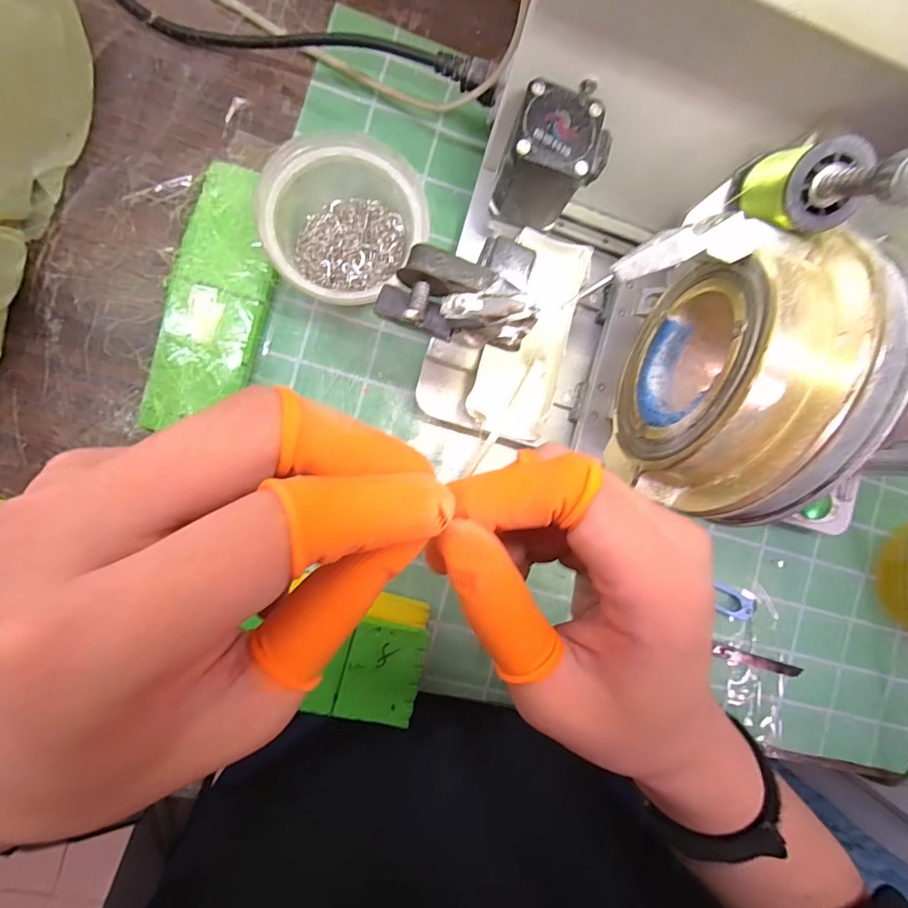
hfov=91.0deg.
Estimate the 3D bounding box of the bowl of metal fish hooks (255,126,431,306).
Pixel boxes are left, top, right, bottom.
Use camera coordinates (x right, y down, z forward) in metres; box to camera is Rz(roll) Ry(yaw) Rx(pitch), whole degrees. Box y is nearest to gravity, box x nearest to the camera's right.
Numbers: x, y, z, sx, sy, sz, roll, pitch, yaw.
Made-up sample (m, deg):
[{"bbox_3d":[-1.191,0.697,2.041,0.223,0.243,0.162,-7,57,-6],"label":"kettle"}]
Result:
[{"bbox_3d":[-0.073,-0.146,0.291,0.090,0.054,0.096,0,89,-8],"label":"bowl of metal fish hooks"}]

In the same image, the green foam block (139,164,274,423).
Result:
[{"bbox_3d":[-0.156,-0.102,0.298,0.060,0.016,0.173,11,88,-7],"label":"green foam block"}]

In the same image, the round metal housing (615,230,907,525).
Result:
[{"bbox_3d":[0.113,-0.026,0.180,0.052,0.093,0.106,20,87,-8],"label":"round metal housing"}]

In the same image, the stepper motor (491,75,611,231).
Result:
[{"bbox_3d":[0.052,-0.158,0.249,0.051,0.055,0.052,18,87,-8],"label":"stepper motor"}]

